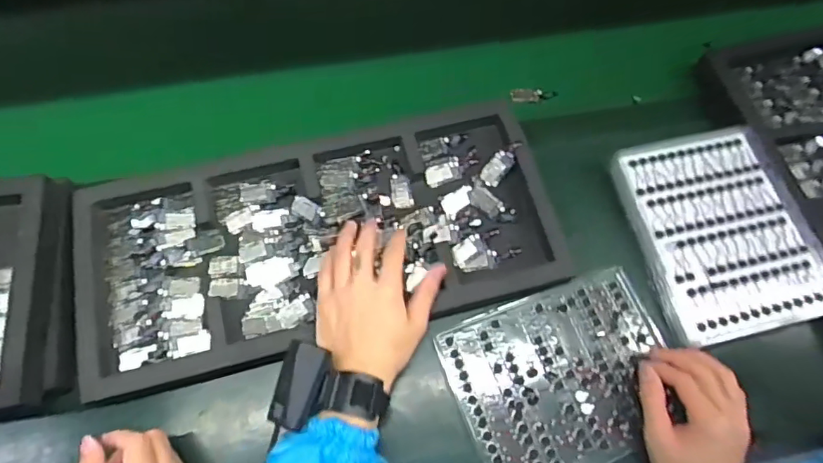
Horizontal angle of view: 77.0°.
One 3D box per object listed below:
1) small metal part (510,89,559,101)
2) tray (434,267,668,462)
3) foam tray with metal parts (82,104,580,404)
[{"bbox_3d":[0.157,-0.174,0.666,0.058,0.012,0.016,6,65,20],"label":"small metal part"},{"bbox_3d":[0.153,0.144,0.520,0.217,0.017,0.168,-18,67,-8],"label":"tray"},{"bbox_3d":[-0.094,0.001,0.545,0.476,0.034,0.218,-14,67,-8],"label":"foam tray with metal parts"}]

